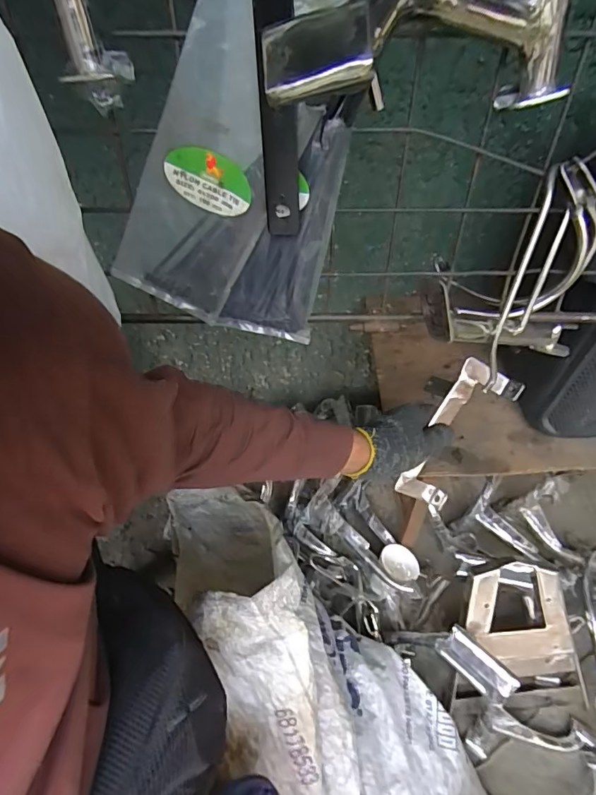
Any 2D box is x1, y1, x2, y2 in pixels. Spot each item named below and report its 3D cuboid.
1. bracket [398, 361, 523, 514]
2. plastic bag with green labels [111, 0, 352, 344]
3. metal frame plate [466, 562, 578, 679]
[{"bbox_3d":[0.204,0.048,0.606,0.081,0.033,0.198,31,94,-13],"label":"bracket"},{"bbox_3d":[-0.051,-0.177,0.346,0.163,0.271,0.022,10,37,-1],"label":"plastic bag with green labels"},{"bbox_3d":[0.386,0.387,0.797,0.188,0.210,0.035,-2,13,2],"label":"metal frame plate"}]

